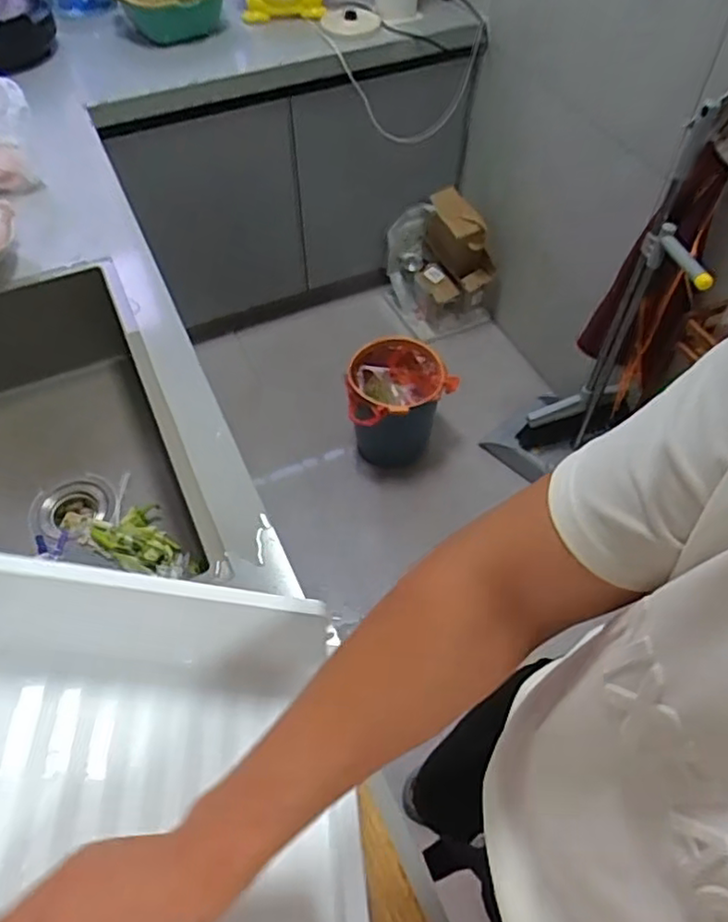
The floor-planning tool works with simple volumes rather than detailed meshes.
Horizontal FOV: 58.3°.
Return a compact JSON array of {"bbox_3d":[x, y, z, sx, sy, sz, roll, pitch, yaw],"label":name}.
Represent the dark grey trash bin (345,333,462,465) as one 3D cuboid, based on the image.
[{"bbox_3d":[0.084,-0.131,1.748,0.233,0.309,0.276,32,60,21],"label":"dark grey trash bin"}]

